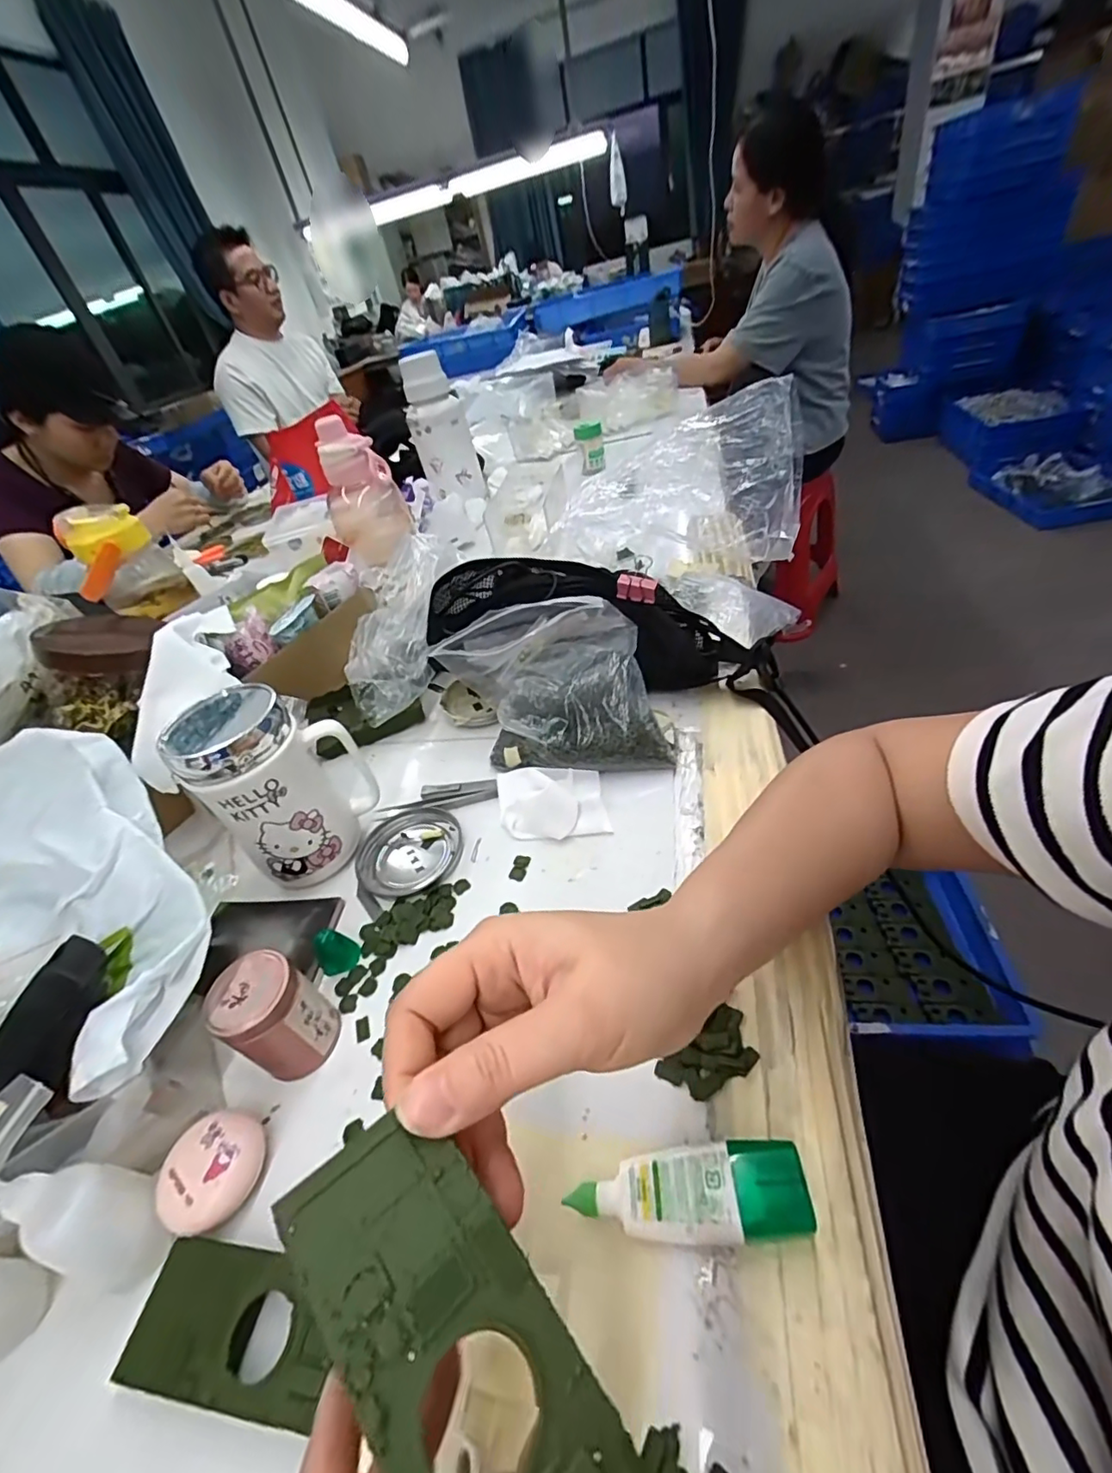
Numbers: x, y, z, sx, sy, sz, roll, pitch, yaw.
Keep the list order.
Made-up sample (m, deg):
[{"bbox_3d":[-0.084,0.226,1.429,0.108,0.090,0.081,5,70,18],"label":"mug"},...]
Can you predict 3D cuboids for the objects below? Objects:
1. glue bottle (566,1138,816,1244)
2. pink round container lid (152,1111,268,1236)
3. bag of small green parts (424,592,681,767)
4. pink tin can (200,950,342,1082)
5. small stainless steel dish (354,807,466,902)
[{"bbox_3d":[0.055,0.191,0.234,0.093,0.023,0.031,-10,40,6],"label":"glue bottle"},{"bbox_3d":[-0.169,0.211,0.275,0.043,0.016,0.047,-9,40,8],"label":"pink round container lid"},{"bbox_3d":[-0.008,-0.036,0.451,0.166,0.105,0.122,-12,40,3],"label":"bag of small green parts"},{"bbox_3d":[-0.154,0.153,0.309,0.046,0.061,0.044,-9,40,8],"label":"pink tin can"},{"bbox_3d":[-0.110,0.086,0.423,0.078,0.007,0.076,-9,40,8],"label":"small stainless steel dish"}]

